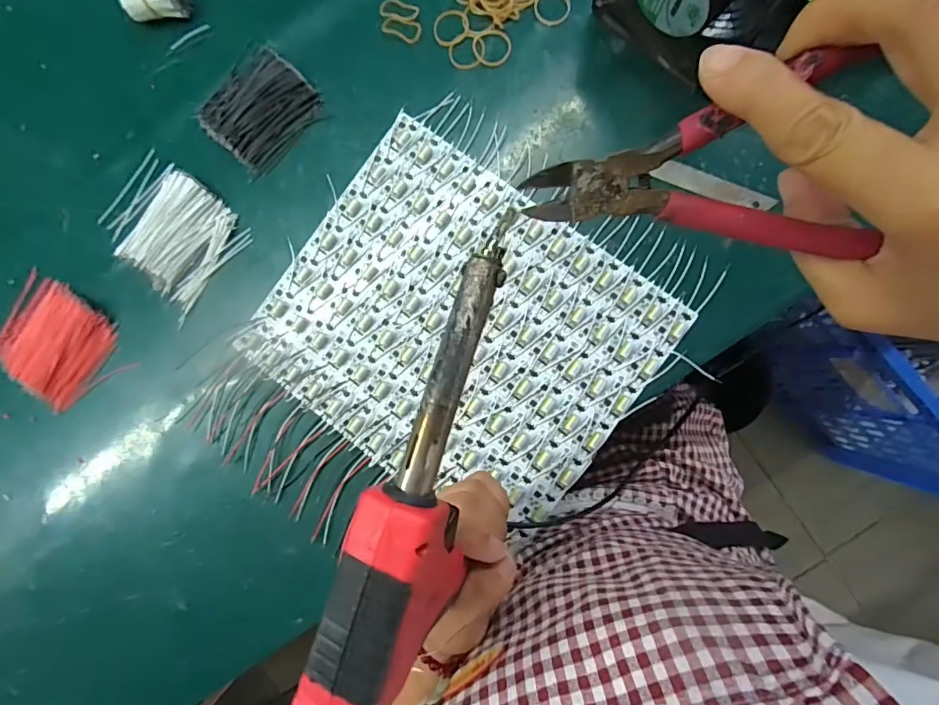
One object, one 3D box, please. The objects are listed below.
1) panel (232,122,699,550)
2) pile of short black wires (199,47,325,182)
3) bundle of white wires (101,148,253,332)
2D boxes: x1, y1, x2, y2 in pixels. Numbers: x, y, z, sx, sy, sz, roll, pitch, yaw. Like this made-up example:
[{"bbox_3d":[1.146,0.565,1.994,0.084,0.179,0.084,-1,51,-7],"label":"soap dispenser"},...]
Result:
[{"bbox_3d":[-0.009,-0.020,0.384,0.292,0.004,0.239,35,91,7],"label":"panel"},{"bbox_3d":[-0.182,-0.211,0.409,0.089,0.011,0.083,-45,87,2],"label":"pile of short black wires"},{"bbox_3d":[-0.263,-0.110,0.411,0.120,0.010,0.095,43,91,3],"label":"bundle of white wires"}]

